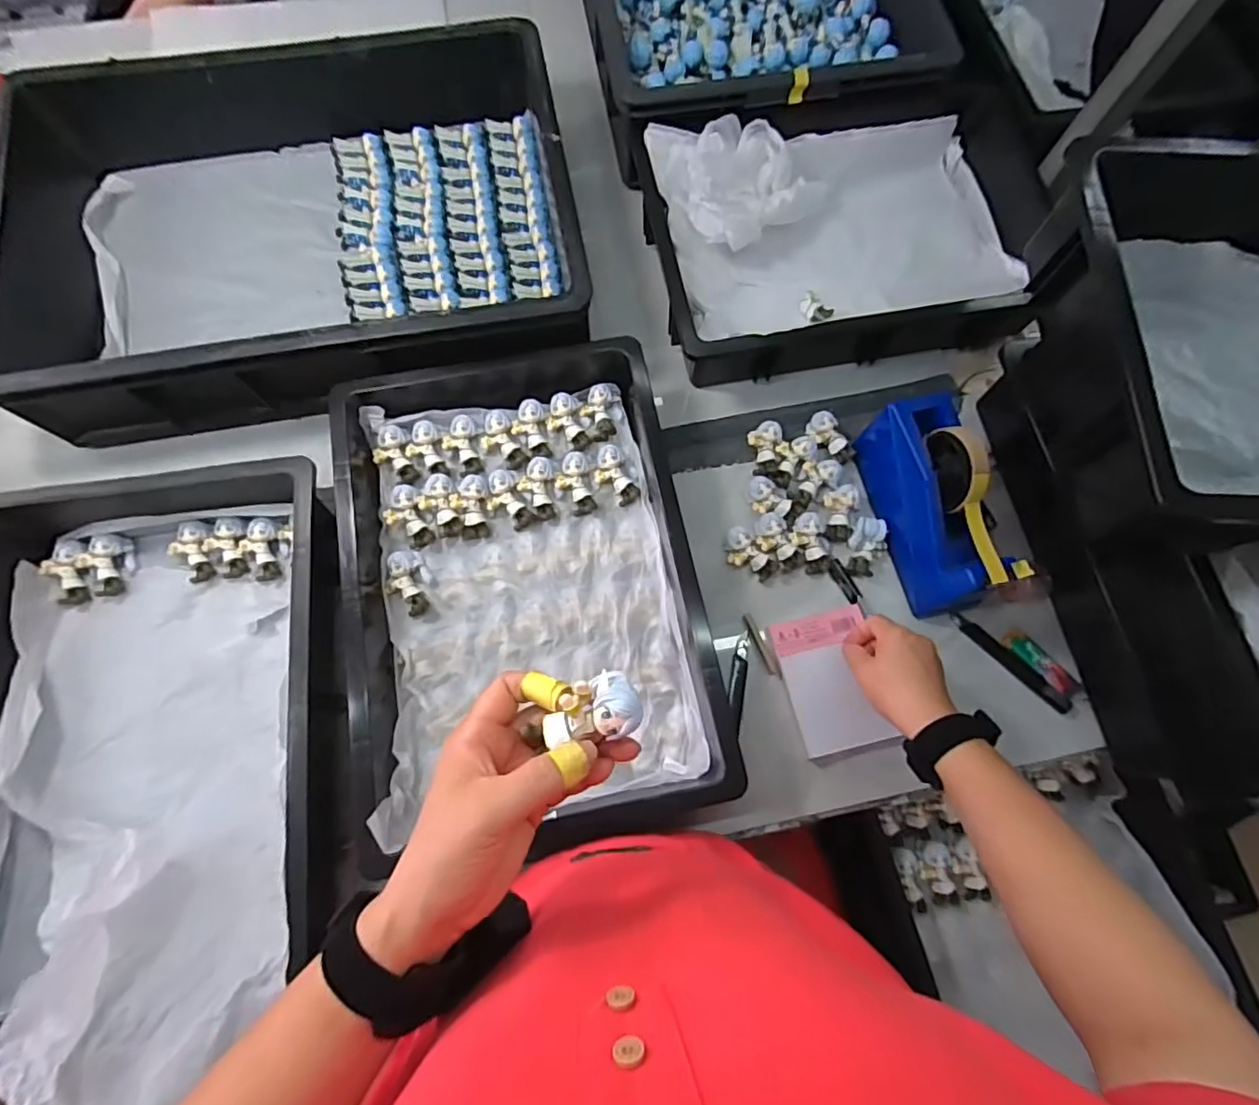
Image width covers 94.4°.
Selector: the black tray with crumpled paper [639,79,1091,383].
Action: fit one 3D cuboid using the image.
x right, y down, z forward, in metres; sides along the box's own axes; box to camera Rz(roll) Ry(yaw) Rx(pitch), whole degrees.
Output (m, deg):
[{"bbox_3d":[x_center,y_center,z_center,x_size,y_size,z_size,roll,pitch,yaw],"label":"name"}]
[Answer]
[{"bbox_3d":[0.235,-0.360,0.662,0.401,0.106,0.307,-13,74,-5],"label":"black tray with crumpled paper"}]

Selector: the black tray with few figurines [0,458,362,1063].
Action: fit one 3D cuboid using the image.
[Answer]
[{"bbox_3d":[-0.419,0.144,0.500,0.324,0.127,0.422,-8,74,-4],"label":"black tray with few figurines"}]

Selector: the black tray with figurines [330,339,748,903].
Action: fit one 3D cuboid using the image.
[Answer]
[{"bbox_3d":[-0.095,0.022,0.556,0.311,0.084,0.450,-10,74,-5],"label":"black tray with figurines"}]

